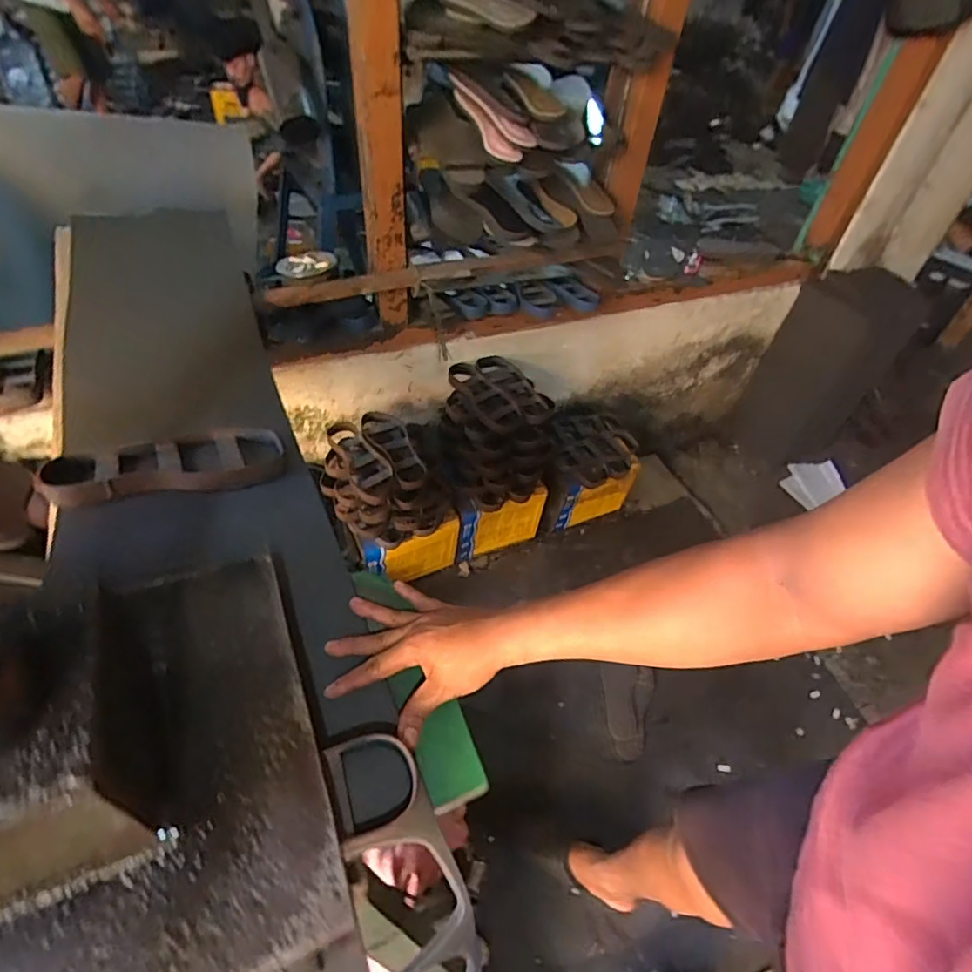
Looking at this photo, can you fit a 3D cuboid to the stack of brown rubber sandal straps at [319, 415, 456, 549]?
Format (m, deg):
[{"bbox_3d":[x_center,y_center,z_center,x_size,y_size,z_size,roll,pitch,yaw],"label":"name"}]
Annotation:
[{"bbox_3d":[-0.240,-0.021,1.285,0.284,0.221,0.239,-31,57,-30],"label":"stack of brown rubber sandal straps"}]

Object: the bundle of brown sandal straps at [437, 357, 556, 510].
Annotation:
[{"bbox_3d":[0.019,-0.130,1.387,0.268,0.304,0.232,-13,50,-18],"label":"bundle of brown sandal straps"}]

